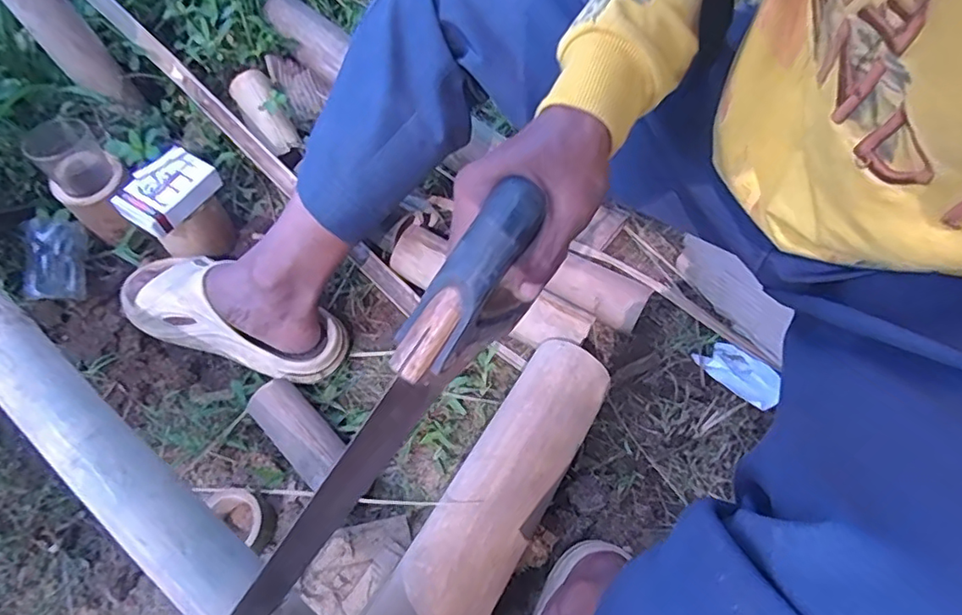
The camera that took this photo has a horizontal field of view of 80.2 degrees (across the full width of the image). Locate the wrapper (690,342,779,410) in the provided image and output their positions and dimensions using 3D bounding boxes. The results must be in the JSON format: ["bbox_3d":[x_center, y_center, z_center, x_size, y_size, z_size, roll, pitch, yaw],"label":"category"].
[{"bbox_3d":[0.293,0.072,0.643,0.047,0.026,0.091,-37,67,-14],"label":"wrapper"}]

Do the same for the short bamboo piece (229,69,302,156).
[{"bbox_3d":[-0.289,-0.260,0.774,0.058,0.054,0.144,-34,67,-13],"label":"short bamboo piece"}]

